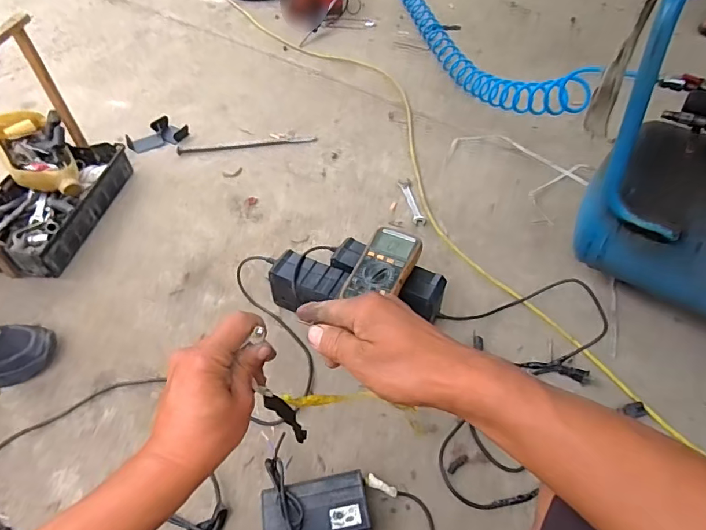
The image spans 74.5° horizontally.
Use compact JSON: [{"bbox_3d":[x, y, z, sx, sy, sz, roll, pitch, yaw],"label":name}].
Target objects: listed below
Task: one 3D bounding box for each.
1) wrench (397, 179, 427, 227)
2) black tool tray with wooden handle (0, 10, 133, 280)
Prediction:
[{"bbox_3d":[0.131,-0.140,1.031,0.030,0.005,0.139,-9,55,-7],"label":"wrench"},{"bbox_3d":[-0.657,-0.218,0.886,0.229,0.357,0.349,6,52,8],"label":"black tool tray with wooden handle"}]

